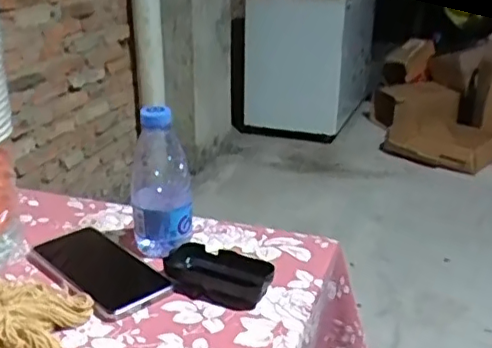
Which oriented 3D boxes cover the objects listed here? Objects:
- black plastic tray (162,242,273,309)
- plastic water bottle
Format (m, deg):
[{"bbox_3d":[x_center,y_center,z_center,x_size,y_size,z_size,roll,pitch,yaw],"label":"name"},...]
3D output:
[{"bbox_3d":[-0.029,0.103,0.612,0.110,0.026,0.065,9,24,23],"label":"black plastic tray"},{"bbox_3d":[-0.093,0.009,0.654,0.062,0.162,0.051,-4,22,-9],"label":"plastic water bottle"}]

